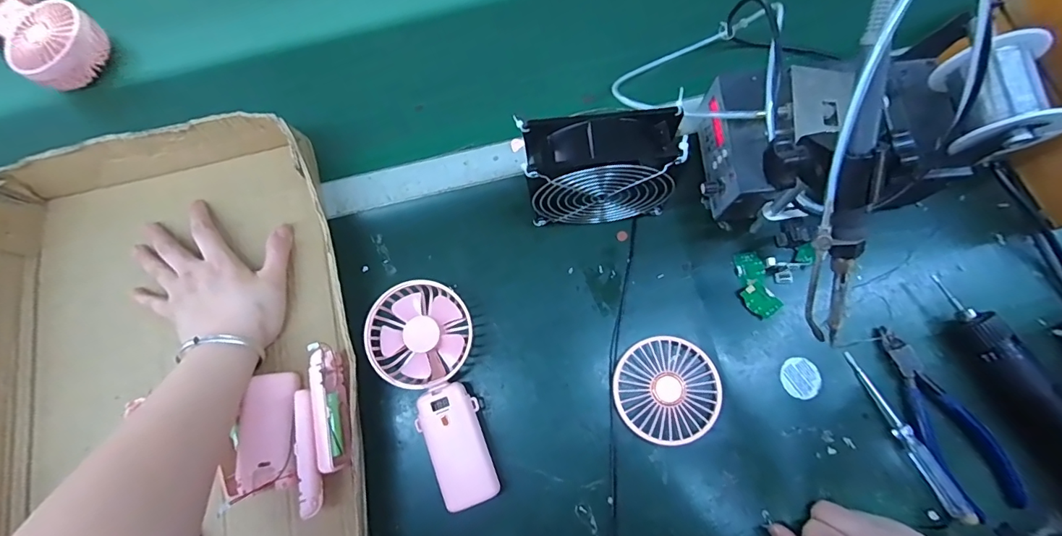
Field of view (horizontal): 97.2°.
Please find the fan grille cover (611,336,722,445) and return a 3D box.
[{"bbox_3d":[0.116,0.103,0.399,0.086,0.016,0.084,-11,74,-1],"label":"fan grille cover"}]

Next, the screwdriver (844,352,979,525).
[{"bbox_3d":[0.300,0.132,0.375,0.013,0.017,0.137,-24,75,-5],"label":"screwdriver"}]

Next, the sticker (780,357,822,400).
[{"bbox_3d":[0.231,0.094,0.401,0.033,0.004,0.033,5,74,2],"label":"sticker"}]

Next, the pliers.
[{"bbox_3d":[0.333,0.126,0.380,0.058,0.016,0.152,-27,75,-5],"label":"pliers"}]

